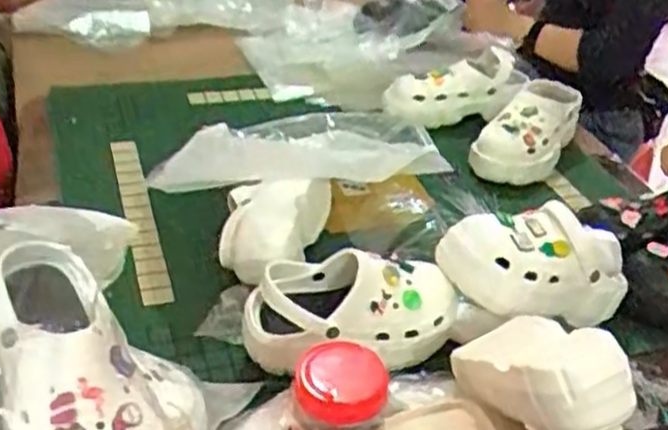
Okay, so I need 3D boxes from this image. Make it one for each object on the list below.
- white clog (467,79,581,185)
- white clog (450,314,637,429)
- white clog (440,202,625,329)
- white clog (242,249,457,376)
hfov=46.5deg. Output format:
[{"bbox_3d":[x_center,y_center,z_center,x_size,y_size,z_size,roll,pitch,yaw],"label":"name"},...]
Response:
[{"bbox_3d":[0.334,-0.139,1.295,0.115,0.096,0.251,30,60,36],"label":"white clog"},{"bbox_3d":[0.193,0.147,0.765,0.099,0.085,0.218,-7,13,-15],"label":"white clog"},{"bbox_3d":[0.243,0.058,0.937,0.250,0.112,0.092,9,28,-23],"label":"white clog"},{"bbox_3d":[0.022,0.113,0.882,0.243,0.104,0.094,-4,35,-10],"label":"white clog"}]

